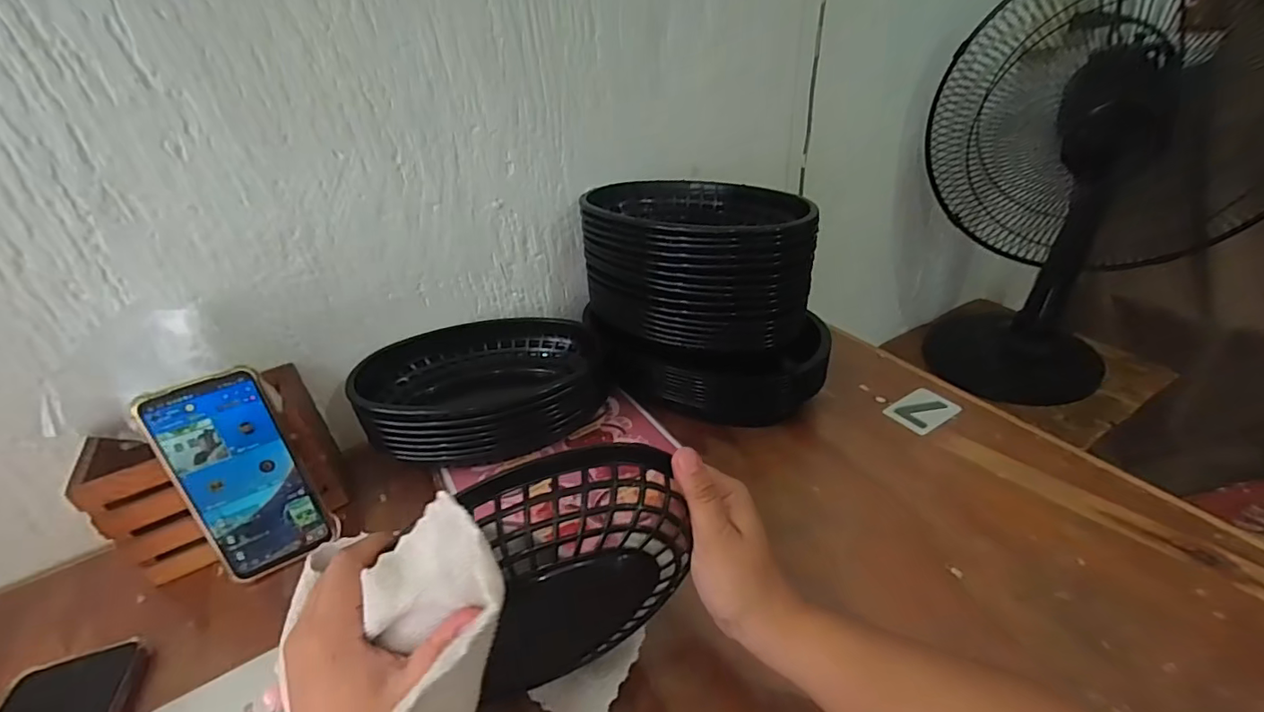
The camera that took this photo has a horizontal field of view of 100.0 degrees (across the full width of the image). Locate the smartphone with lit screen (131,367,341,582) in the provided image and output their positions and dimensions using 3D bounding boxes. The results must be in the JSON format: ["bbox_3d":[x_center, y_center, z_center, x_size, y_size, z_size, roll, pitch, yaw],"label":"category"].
[{"bbox_3d":[-0.296,0.093,0.407,0.078,0.159,0.008,-23,21,-23],"label":"smartphone with lit screen"}]

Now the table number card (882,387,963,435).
[{"bbox_3d":[0.286,0.052,0.521,0.061,0.004,0.046,-21,37,-22],"label":"table number card"}]

